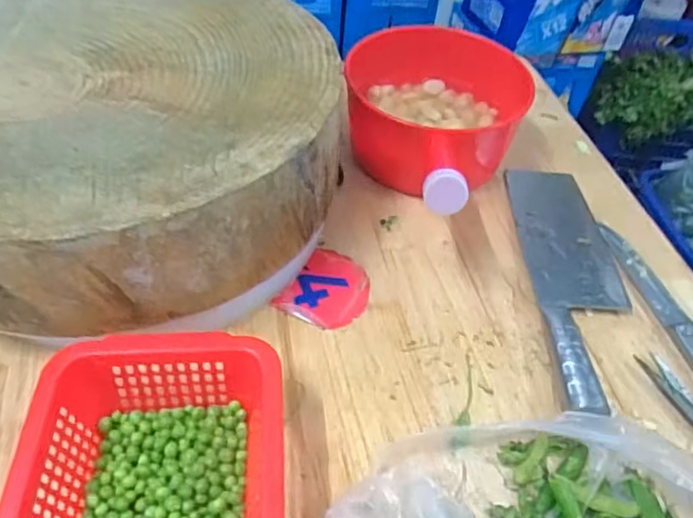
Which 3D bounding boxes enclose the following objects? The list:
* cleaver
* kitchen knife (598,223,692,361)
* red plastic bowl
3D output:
[{"bbox_3d":[0.225,0.009,0.575,0.090,0.026,0.320,2,48,-2],"label":"cleaver"},{"bbox_3d":[0.306,0.052,0.543,0.029,0.010,0.238,-8,49,-11],"label":"kitchen knife"},{"bbox_3d":[0.106,-0.170,0.654,0.176,0.103,0.183,16,49,10],"label":"red plastic bowl"}]

